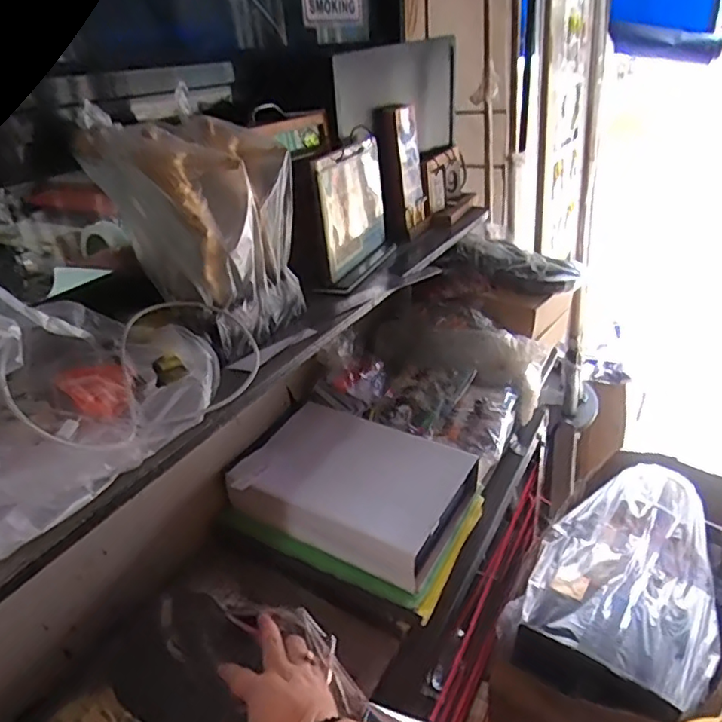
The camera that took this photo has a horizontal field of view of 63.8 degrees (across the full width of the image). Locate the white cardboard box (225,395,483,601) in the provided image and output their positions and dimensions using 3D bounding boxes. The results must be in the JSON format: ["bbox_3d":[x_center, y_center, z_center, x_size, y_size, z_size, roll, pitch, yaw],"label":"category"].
[{"bbox_3d":[-0.012,0.169,0.806,0.292,0.069,0.211,13,32,29],"label":"white cardboard box"}]

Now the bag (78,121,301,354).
[{"bbox_3d":[-0.180,-0.158,0.697,0.158,0.229,0.172,11,31,26],"label":"bag"}]

